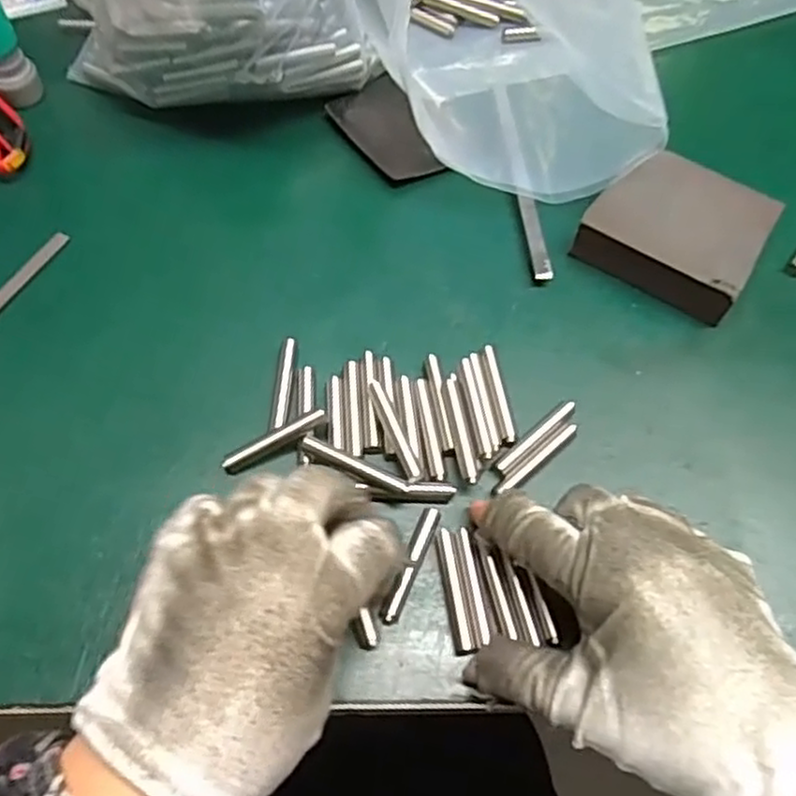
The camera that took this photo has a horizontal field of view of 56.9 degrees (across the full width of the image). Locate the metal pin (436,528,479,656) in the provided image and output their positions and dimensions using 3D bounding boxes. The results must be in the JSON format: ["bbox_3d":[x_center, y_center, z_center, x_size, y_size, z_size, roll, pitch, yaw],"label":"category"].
[{"bbox_3d":[0.023,0.075,0.289,0.008,0.007,0.049,-7,63,-7],"label":"metal pin"}]

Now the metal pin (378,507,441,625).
[{"bbox_3d":[0.005,0.067,0.295,0.007,0.007,0.049,21,64,8],"label":"metal pin"}]

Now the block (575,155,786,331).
[{"bbox_3d":[0.139,-0.085,0.367,0.078,0.027,0.071,30,65,12],"label":"block"}]

